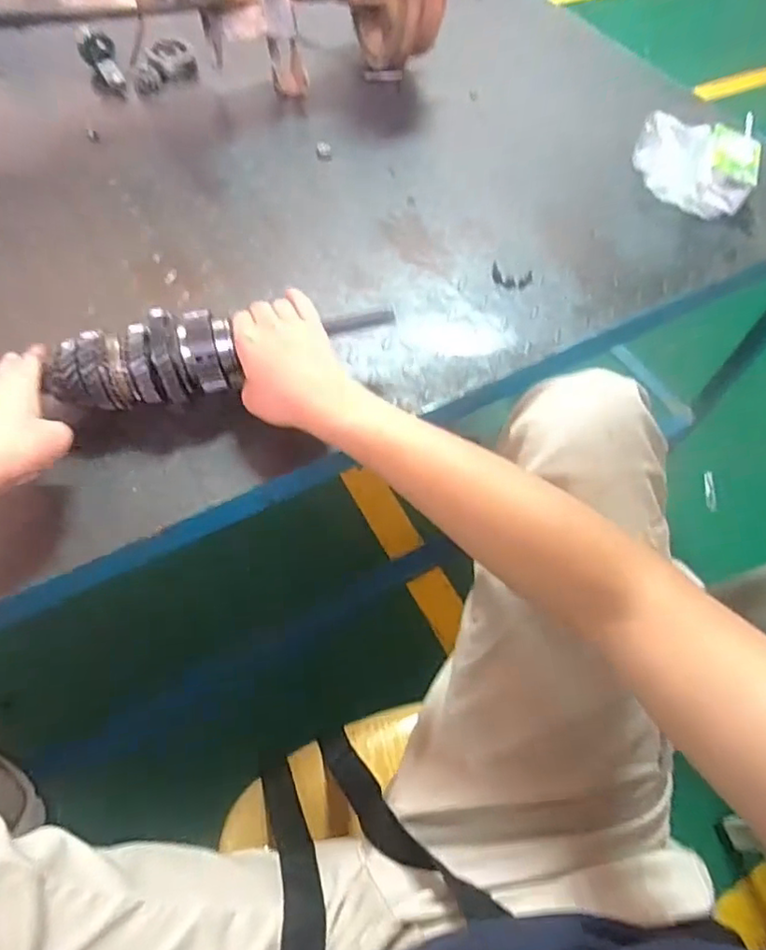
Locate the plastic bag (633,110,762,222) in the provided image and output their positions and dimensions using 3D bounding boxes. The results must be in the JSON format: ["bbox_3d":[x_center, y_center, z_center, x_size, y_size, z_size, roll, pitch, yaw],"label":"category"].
[{"bbox_3d":[0.381,-0.369,0.697,0.146,0.081,0.100,6,60,0],"label":"plastic bag"}]

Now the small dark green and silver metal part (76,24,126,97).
[{"bbox_3d":[-0.374,-0.556,0.793,0.037,0.024,0.086,-38,99,-22],"label":"small dark green and silver metal part"}]

